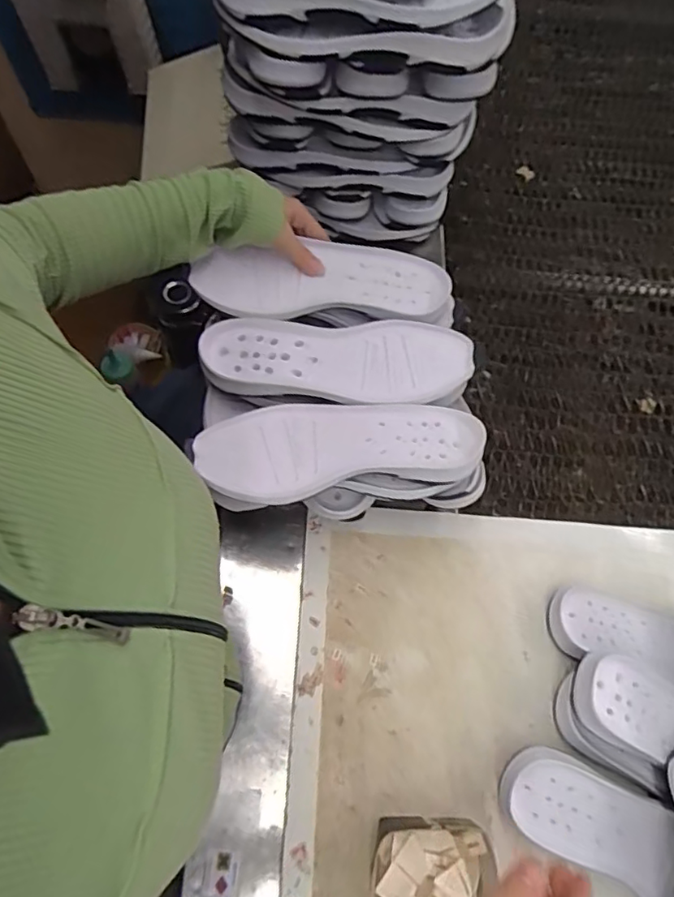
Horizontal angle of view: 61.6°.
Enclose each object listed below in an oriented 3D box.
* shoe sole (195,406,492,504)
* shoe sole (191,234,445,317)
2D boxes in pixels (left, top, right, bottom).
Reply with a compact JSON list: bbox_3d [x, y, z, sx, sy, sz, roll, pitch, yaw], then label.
[{"bbox_3d":[0.006,-0.005,0.508,0.253,0.028,0.092,-9,67,-6],"label":"shoe sole"},{"bbox_3d":[-0.013,-0.170,0.579,0.256,0.026,0.075,-3,67,-9],"label":"shoe sole"}]

